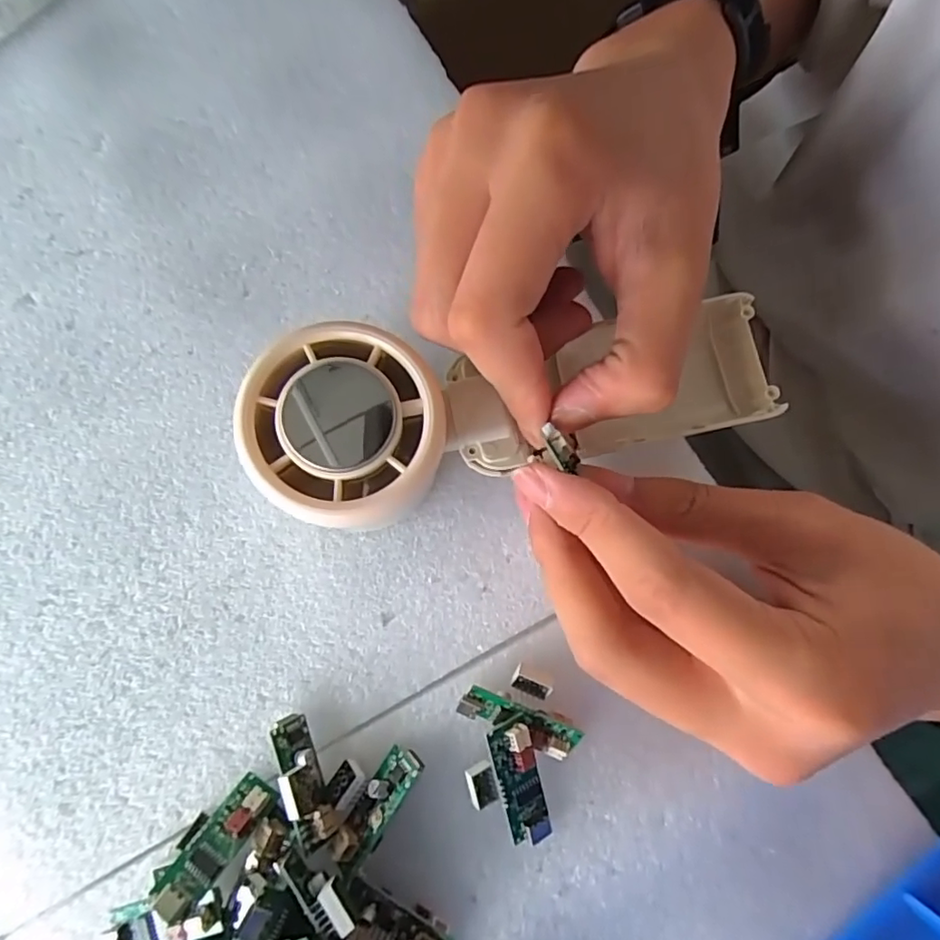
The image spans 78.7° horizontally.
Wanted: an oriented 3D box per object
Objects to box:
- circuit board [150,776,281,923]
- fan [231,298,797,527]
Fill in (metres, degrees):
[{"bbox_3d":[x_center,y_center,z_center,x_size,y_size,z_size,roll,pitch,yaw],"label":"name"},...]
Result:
[{"bbox_3d":[-0.076,0.112,0.171,0.016,0.008,0.038,12,44,32],"label":"circuit board"},{"bbox_3d":[0.017,-0.019,0.173,0.160,0.025,0.054,-7,79,-18],"label":"fan"}]

